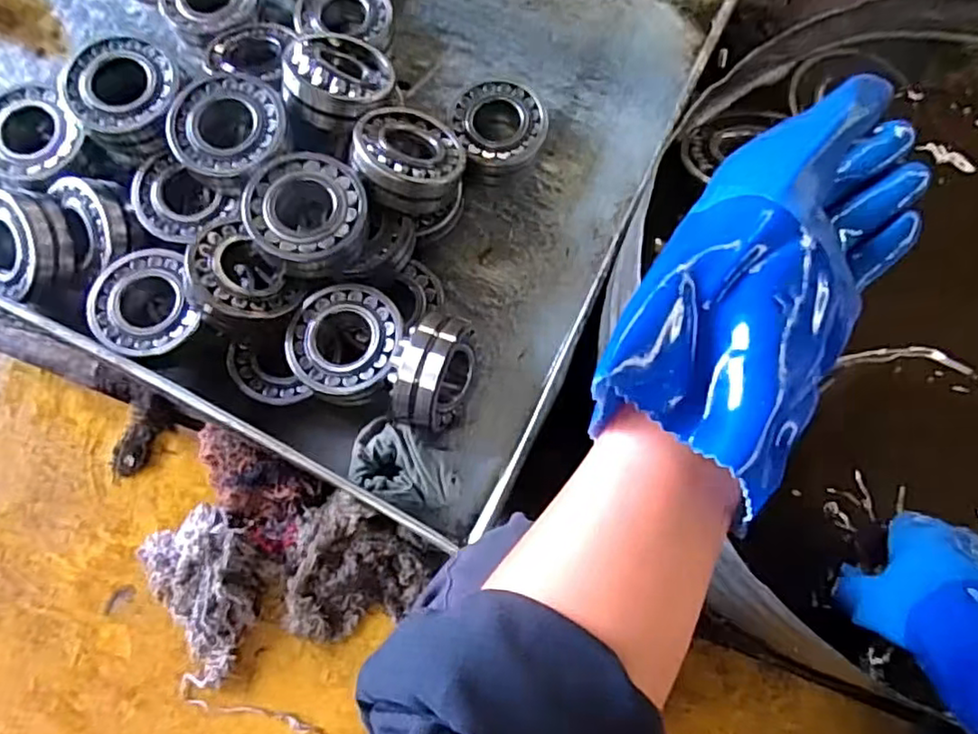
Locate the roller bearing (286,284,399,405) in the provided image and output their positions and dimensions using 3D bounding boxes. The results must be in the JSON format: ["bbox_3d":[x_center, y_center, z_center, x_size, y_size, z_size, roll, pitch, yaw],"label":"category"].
[{"bbox_3d":[-0.141,-0.025,0.646,0.108,0.049,0.112,0,78,-1],"label":"roller bearing"}]

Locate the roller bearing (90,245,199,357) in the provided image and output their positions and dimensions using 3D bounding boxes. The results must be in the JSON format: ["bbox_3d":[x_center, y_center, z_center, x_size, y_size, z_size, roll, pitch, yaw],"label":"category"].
[{"bbox_3d":[-0.339,-0.065,0.637,0.095,0.029,0.119,-26,77,-6],"label":"roller bearing"}]

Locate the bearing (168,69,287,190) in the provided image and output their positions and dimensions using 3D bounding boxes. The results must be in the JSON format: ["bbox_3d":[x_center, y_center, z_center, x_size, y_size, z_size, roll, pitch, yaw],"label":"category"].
[{"bbox_3d":[-0.258,-0.235,0.653,0.110,0.042,0.110,0,76,0],"label":"bearing"}]

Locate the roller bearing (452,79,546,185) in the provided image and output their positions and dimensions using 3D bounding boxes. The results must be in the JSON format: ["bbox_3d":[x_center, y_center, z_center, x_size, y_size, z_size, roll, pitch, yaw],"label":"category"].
[{"bbox_3d":[0.010,-0.268,0.733,0.108,0.040,0.109,0,76,0],"label":"roller bearing"}]

